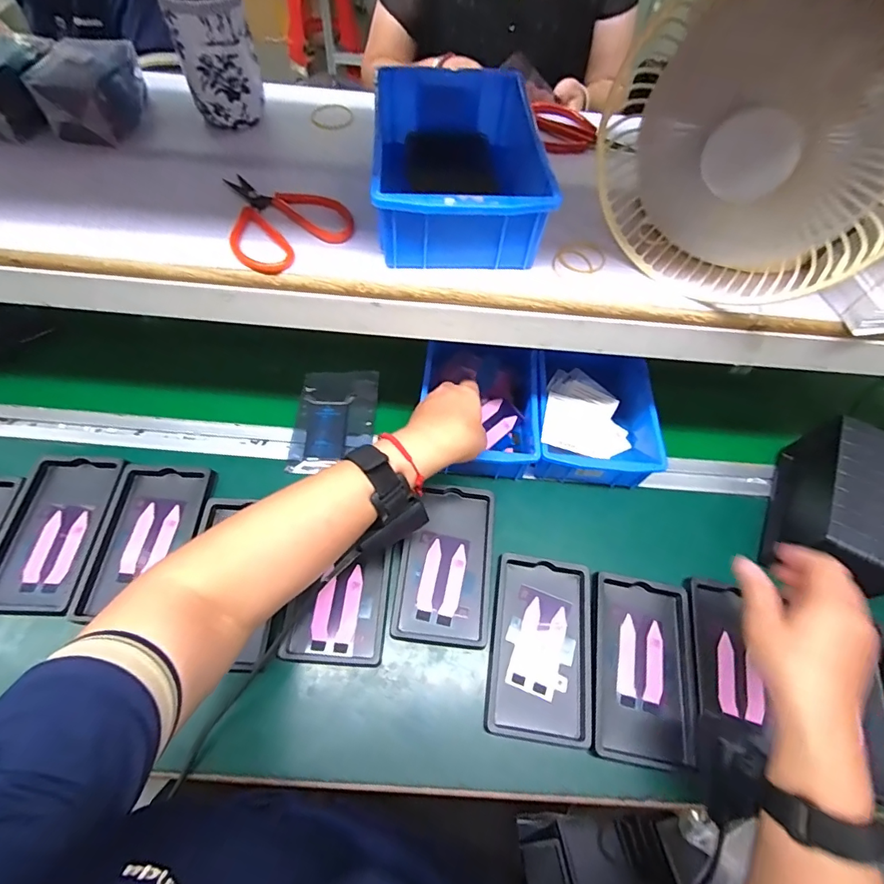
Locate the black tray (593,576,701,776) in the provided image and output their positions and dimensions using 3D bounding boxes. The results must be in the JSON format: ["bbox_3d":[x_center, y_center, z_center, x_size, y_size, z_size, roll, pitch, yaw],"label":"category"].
[{"bbox_3d":[0.193,0.214,0.440,0.096,0.024,0.156,11,58,2],"label":"black tray"}]

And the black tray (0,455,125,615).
[{"bbox_3d":[-0.398,0.090,0.467,0.091,0.019,0.158,7,58,0],"label":"black tray"}]

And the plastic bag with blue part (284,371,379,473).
[{"bbox_3d":[-0.128,-0.029,0.551,0.091,0.016,0.138,3,58,-3],"label":"plastic bag with blue part"}]

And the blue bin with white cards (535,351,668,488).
[{"bbox_3d":[0.178,-0.039,0.544,0.135,0.069,0.176,7,58,0],"label":"blue bin with white cards"}]

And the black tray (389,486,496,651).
[{"bbox_3d":[0.004,0.123,0.474,0.092,0.015,0.158,7,58,0],"label":"black tray"}]

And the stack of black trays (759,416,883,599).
[{"bbox_3d":[0.418,0.070,0.476,0.087,0.096,0.166,26,62,12],"label":"stack of black trays"}]

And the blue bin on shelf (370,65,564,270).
[{"bbox_3d":[0.011,-0.230,0.386,0.127,0.062,0.199,-1,58,-5],"label":"blue bin on shelf"}]

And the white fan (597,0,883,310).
[{"bbox_3d":[0.208,-0.187,0.304,0.201,0.179,0.065,25,60,11],"label":"white fan"}]

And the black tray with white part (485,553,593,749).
[{"bbox_3d":[0.096,0.195,0.442,0.093,0.015,0.158,10,58,2],"label":"black tray with white part"}]

